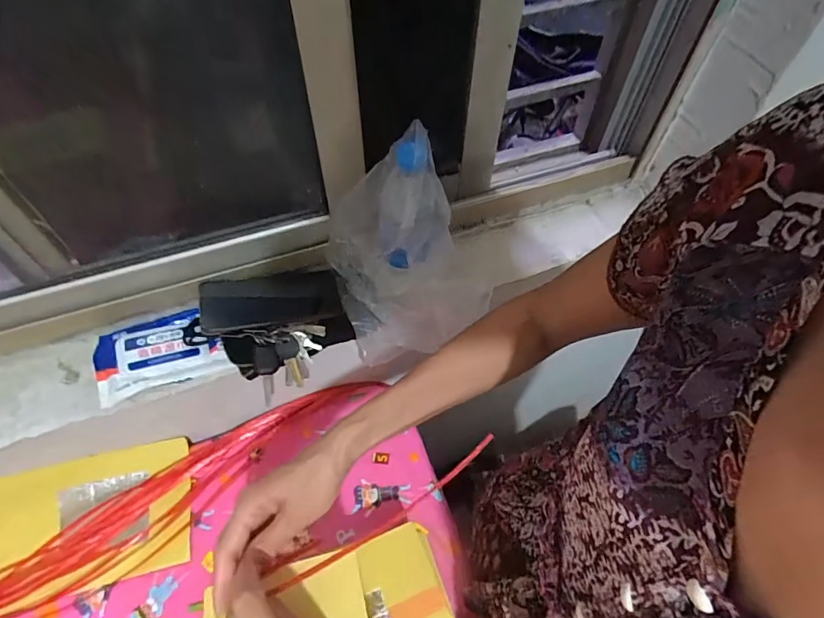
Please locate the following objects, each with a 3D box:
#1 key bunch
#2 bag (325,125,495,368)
[{"bbox_3d":[-0.150,0.061,0.594,0.089,0.046,0.067,-11,59,-7],"label":"key bunch"},{"bbox_3d":[-0.001,-0.066,0.565,0.189,0.250,0.145,-11,59,-7],"label":"bag"}]

